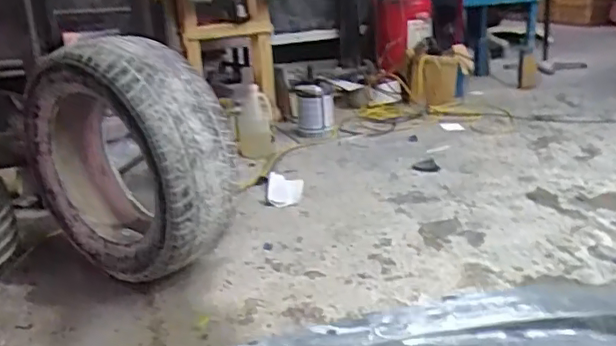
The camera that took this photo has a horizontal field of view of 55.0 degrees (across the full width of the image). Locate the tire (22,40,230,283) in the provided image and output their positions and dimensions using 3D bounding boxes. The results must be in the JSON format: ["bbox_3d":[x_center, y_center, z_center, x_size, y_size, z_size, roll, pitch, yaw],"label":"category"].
[{"bbox_3d":[-0.465,-0.049,1.511,0.593,0.540,0.224,11,24,36],"label":"tire"}]

